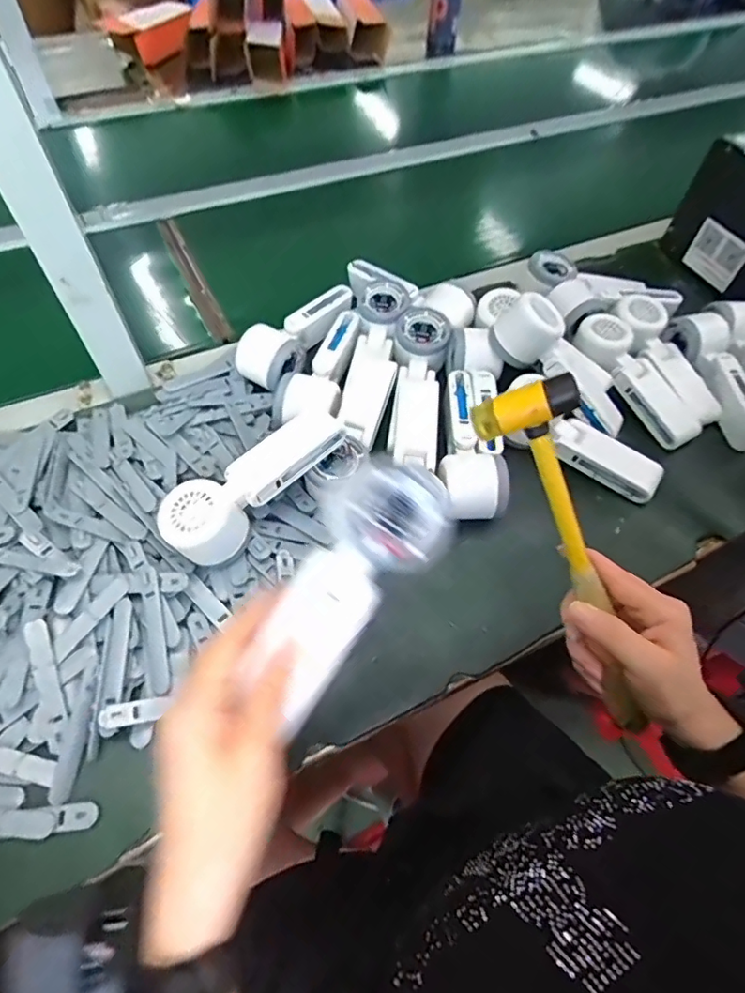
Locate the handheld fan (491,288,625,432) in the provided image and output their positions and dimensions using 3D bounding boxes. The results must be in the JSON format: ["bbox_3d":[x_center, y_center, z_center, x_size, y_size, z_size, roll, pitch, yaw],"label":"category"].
[{"bbox_3d":[0.190,-0.128,0.535,0.161,0.049,0.058,42,61,-7],"label":"handheld fan"}]

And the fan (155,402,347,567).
[{"bbox_3d":[-0.093,-0.020,0.447,0.059,0.042,0.183,35,62,19],"label":"fan"}]

